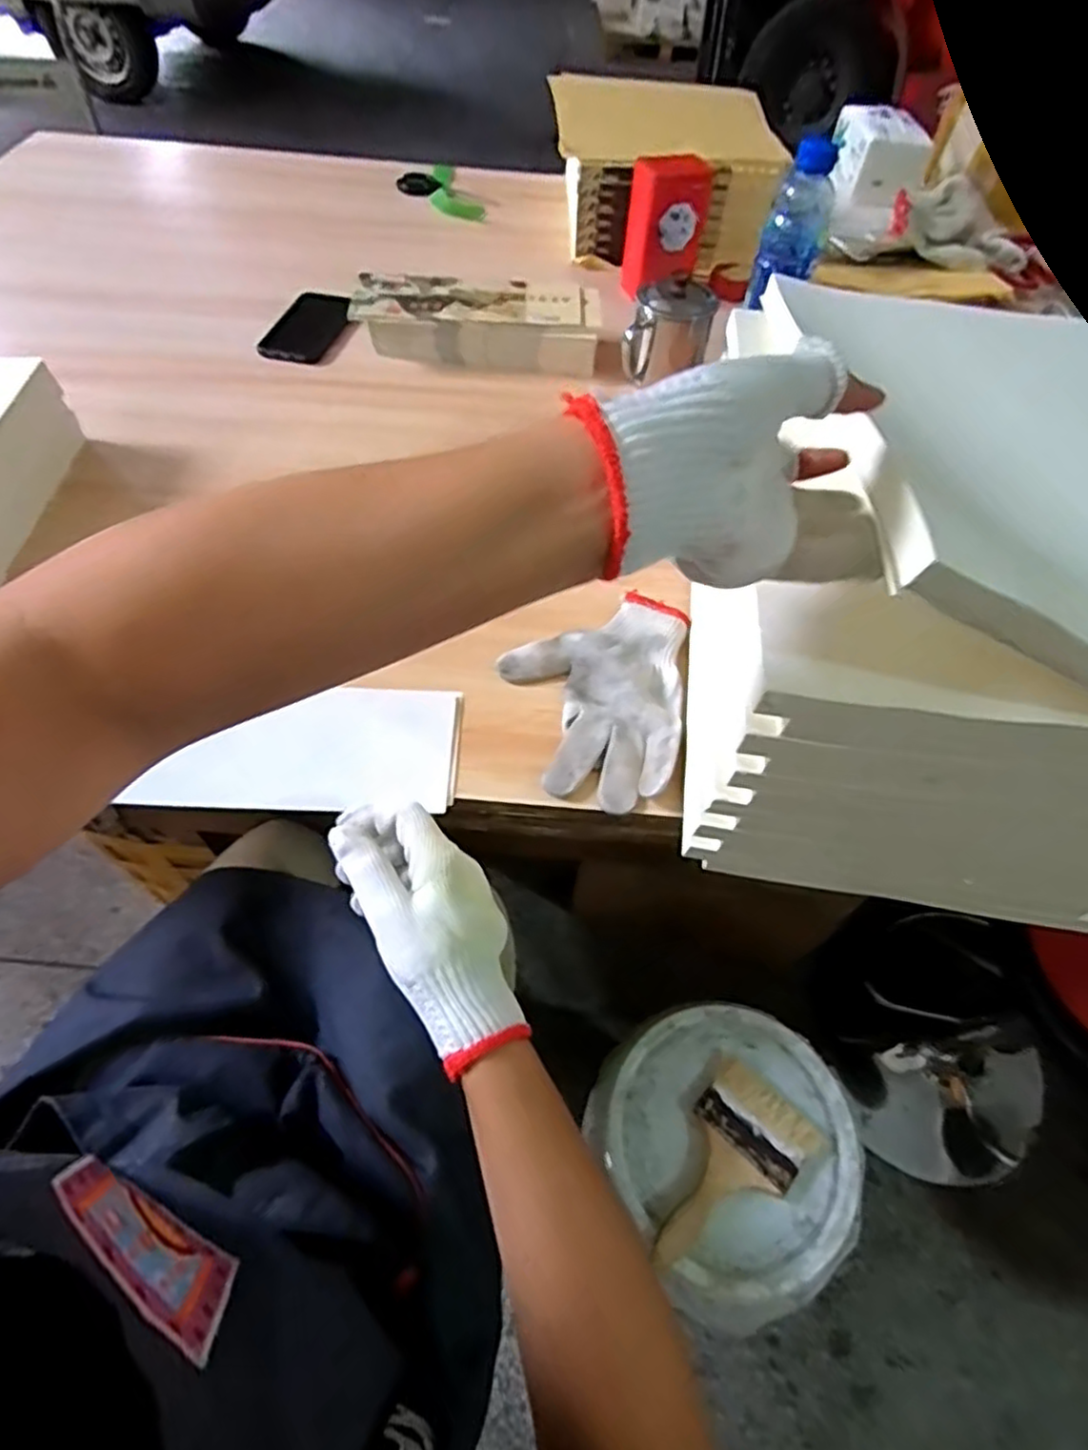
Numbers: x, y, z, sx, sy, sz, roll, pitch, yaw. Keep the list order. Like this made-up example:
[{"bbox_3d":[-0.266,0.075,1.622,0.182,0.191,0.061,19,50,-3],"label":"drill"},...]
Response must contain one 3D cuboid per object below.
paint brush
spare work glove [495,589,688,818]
[{"bbox_3d":[0.173,0.429,0.654,0.107,0.018,0.186,39,62,22],"label":"paint brush"},{"bbox_3d":[0.038,-0.028,0.544,0.140,0.025,0.187,9,55,4],"label":"spare work glove"}]

